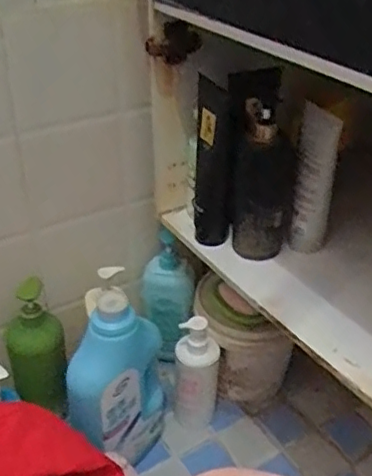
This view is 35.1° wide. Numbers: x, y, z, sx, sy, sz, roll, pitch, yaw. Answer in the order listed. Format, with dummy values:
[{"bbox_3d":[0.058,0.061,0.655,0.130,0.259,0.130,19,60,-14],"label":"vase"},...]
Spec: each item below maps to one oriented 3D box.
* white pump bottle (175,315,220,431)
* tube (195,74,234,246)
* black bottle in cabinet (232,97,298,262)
[{"bbox_3d":[0.016,0.222,0.908,0.063,0.207,0.055,1,32,2],"label":"white pump bottle"},{"bbox_3d":[0.035,-0.083,0.784,0.045,0.188,0.049,-1,32,-2],"label":"tube"},{"bbox_3d":[0.100,-0.074,0.765,0.076,0.187,0.076,1,32,2],"label":"black bottle in cabinet"}]

